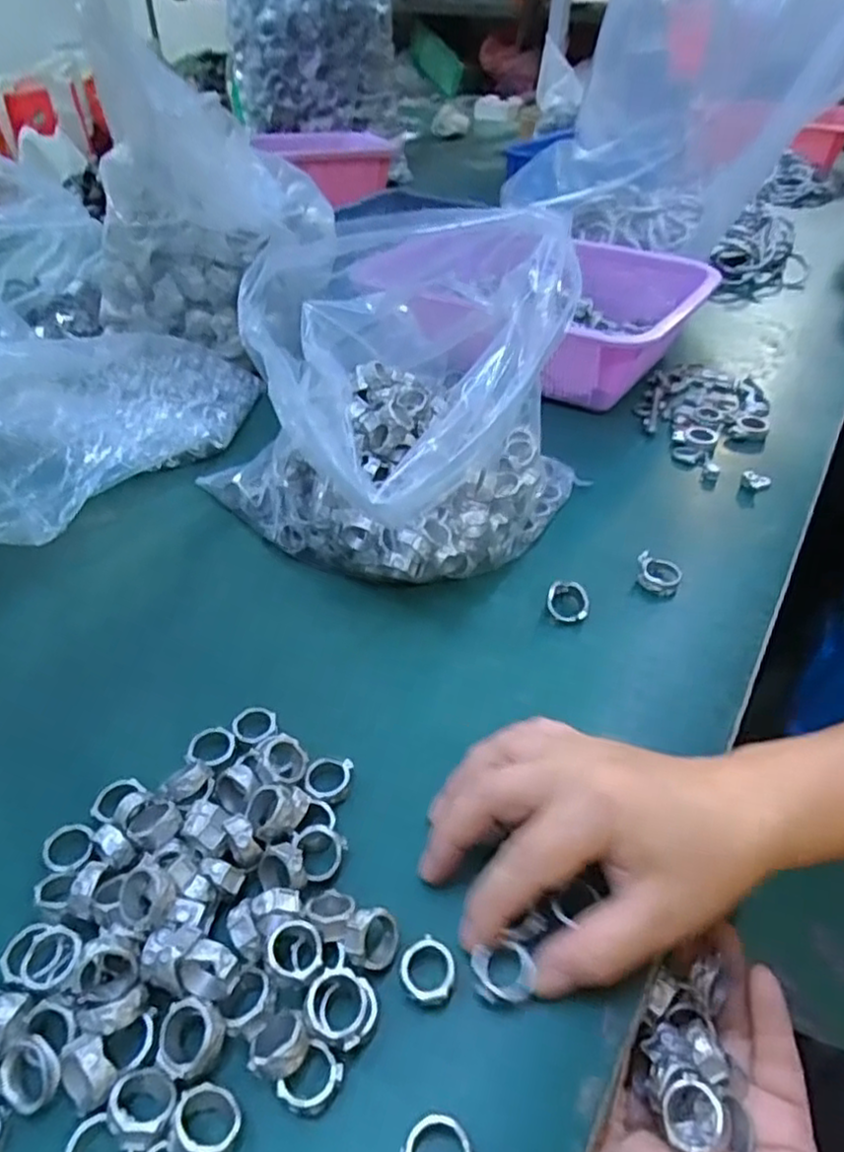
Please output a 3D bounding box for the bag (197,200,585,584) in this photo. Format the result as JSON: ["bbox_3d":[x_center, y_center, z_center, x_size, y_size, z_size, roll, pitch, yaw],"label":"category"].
[{"bbox_3d":[-0.004,-0.138,0.482,0.228,0.177,0.247,29,48,27],"label":"bag"}]

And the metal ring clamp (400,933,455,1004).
[{"bbox_3d":[0.002,0.152,0.266,0.020,0.008,0.022,0,42,0],"label":"metal ring clamp"}]

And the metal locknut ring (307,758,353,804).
[{"bbox_3d":[-0.044,0.096,0.329,0.020,0.008,0.022,0,42,0],"label":"metal locknut ring"}]

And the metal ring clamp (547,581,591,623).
[{"bbox_3d":[0.089,0.015,0.419,0.024,0.015,0.024,-2,41,2],"label":"metal ring clamp"}]

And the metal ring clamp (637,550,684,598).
[{"bbox_3d":[0.152,-0.005,0.442,0.026,0.017,0.028,26,48,26],"label":"metal ring clamp"}]

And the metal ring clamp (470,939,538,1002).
[{"bbox_3d":[0.030,0.150,0.265,0.023,0.005,0.020,0,41,5],"label":"metal ring clamp"}]

